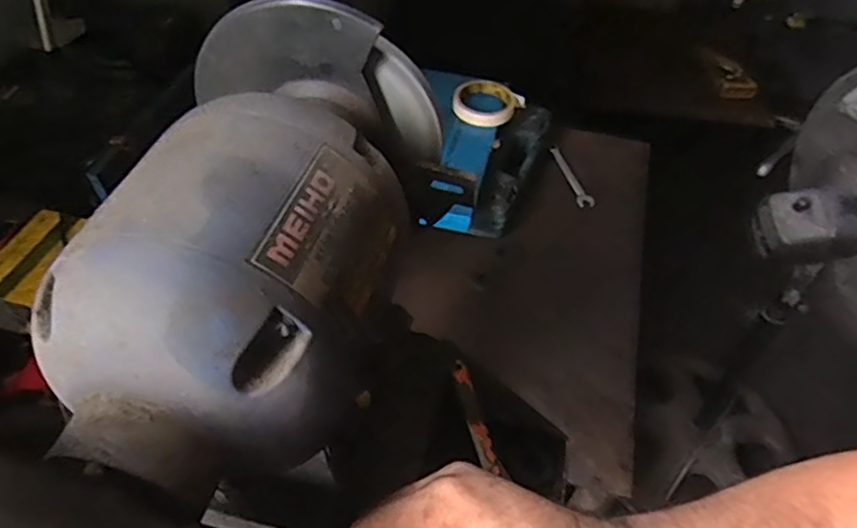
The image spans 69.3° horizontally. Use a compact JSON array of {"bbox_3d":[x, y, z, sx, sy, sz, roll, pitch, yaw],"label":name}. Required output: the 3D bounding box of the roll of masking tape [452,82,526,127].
[{"bbox_3d":[0.084,-0.240,0.924,0.091,0.019,0.095,2,49,-2],"label":"roll of masking tape"}]

